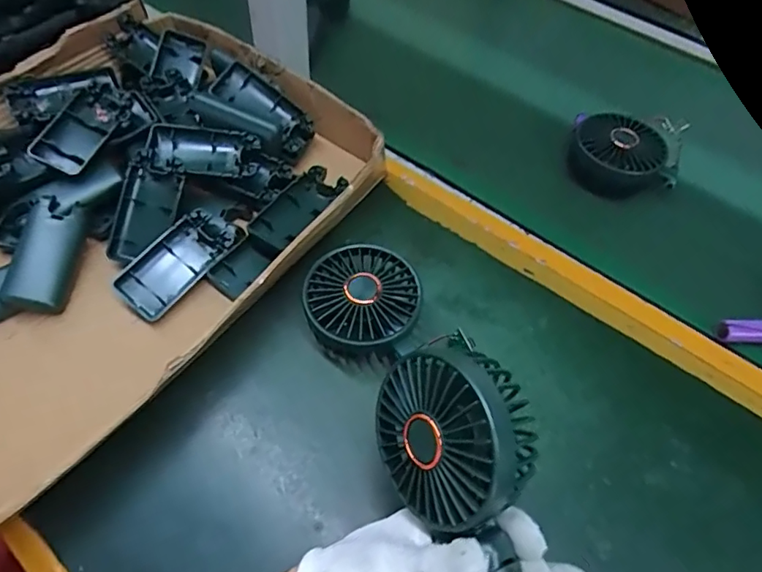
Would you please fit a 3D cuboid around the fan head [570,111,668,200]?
[{"bbox_3d":[0.236,-0.128,0.526,0.087,0.048,0.070,33,60,17],"label":"fan head"}]

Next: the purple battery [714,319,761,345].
[{"bbox_3d":[0.313,0.039,0.430,0.068,0.013,0.021,-1,56,-5],"label":"purple battery"}]

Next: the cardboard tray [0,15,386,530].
[{"bbox_3d":[-0.266,-0.031,0.410,0.319,0.073,0.527,37,61,19],"label":"cardboard tray"}]

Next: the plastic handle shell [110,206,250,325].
[{"bbox_3d":[-0.163,-0.021,0.426,0.103,0.020,0.050,-42,99,-22],"label":"plastic handle shell"}]

